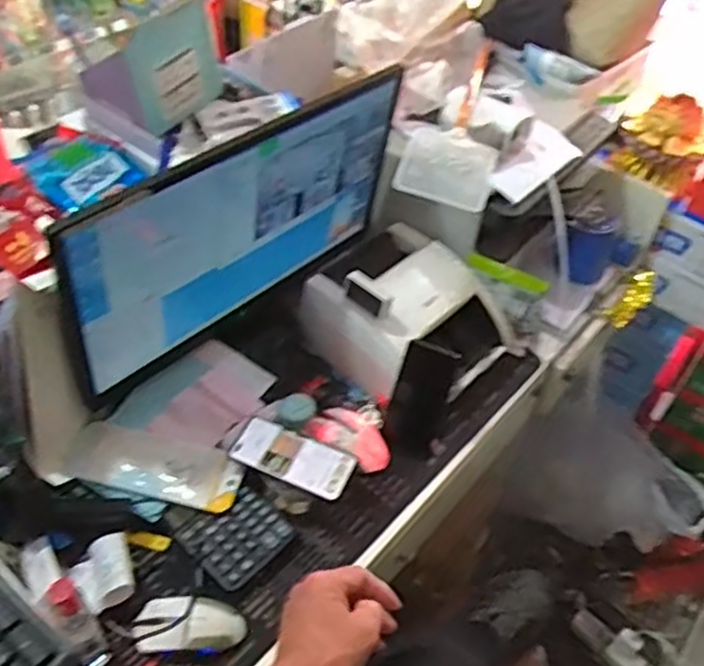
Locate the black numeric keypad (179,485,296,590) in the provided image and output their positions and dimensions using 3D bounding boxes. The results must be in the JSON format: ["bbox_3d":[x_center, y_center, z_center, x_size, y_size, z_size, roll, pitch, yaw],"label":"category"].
[{"bbox_3d":[-0.146,0.258,0.913,0.114,0.013,0.103,-37,76,-29],"label":"black numeric keypad"}]

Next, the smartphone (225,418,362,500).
[{"bbox_3d":[-0.077,0.162,0.933,0.157,0.015,0.072,21,55,12],"label":"smartphone"}]

